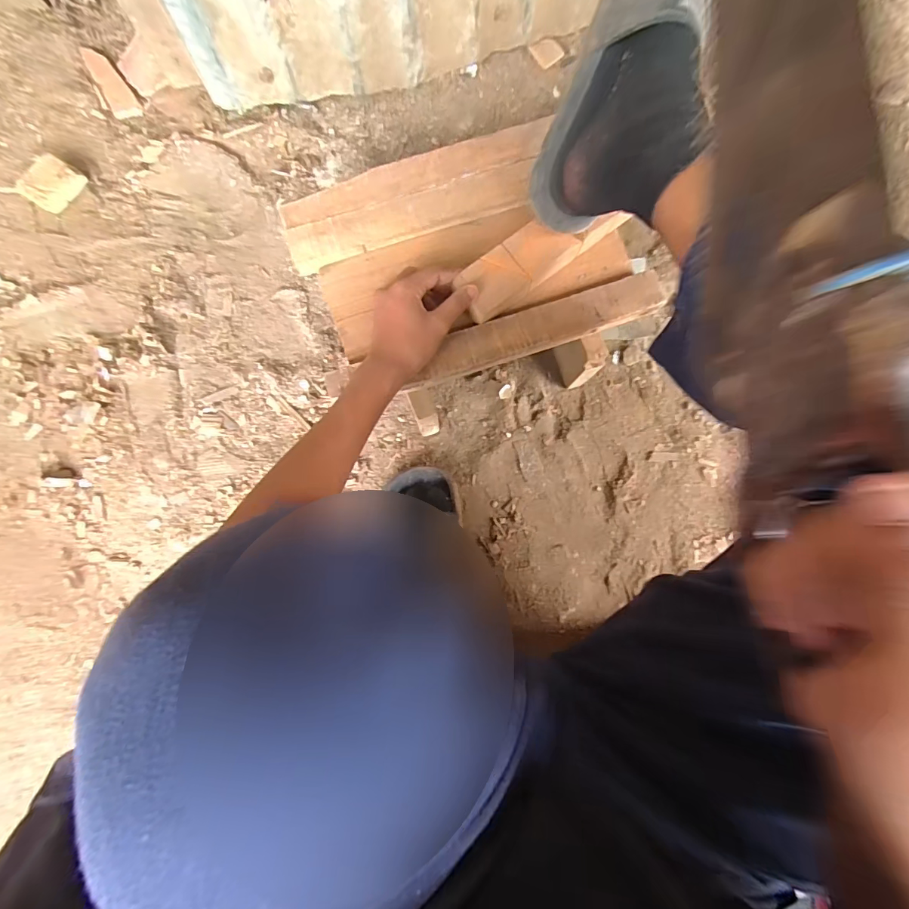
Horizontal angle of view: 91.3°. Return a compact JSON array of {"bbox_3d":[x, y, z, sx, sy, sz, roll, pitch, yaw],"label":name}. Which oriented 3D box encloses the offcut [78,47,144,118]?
[{"bbox_3d":[-0.471,-0.506,0.607,0.036,0.013,0.102,-35,89,-2],"label":"offcut"}]

